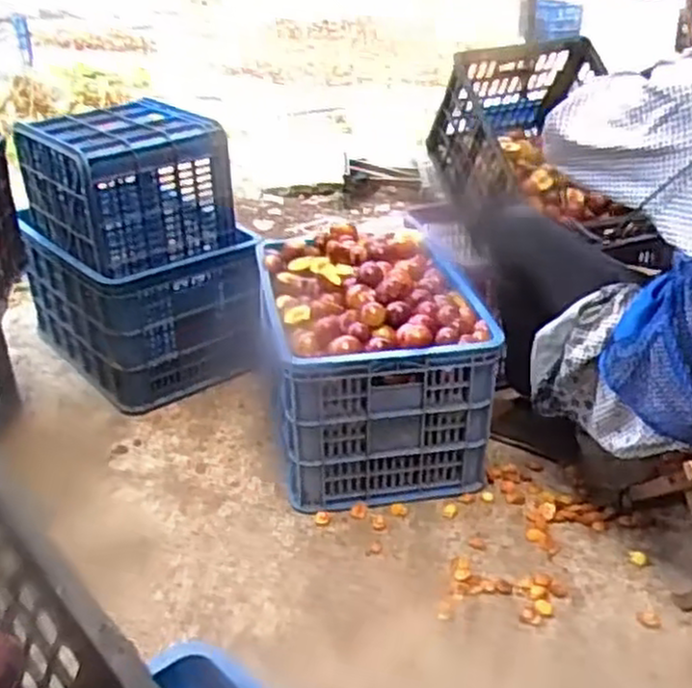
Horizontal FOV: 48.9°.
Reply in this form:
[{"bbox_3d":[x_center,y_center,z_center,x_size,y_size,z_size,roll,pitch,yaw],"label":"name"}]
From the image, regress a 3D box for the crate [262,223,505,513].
[{"bbox_3d":[0.045,0.011,1.503,0.367,0.327,0.542,-4,29,-7],"label":"crate"}]

